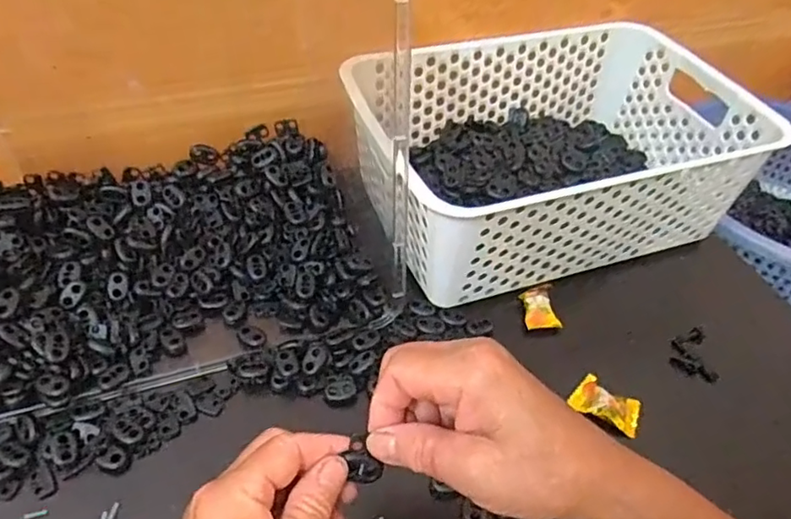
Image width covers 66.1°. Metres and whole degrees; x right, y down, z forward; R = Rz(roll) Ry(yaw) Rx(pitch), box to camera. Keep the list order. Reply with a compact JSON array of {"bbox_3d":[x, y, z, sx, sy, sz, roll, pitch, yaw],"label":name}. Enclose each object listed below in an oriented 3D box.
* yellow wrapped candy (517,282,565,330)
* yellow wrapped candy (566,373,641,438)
[{"bbox_3d":[0.108,0.036,0.461,0.027,0.014,0.035,-4,47,-10],"label":"yellow wrapped candy"},{"bbox_3d":[0.140,0.094,0.402,0.045,0.015,0.026,22,48,15],"label":"yellow wrapped candy"}]

